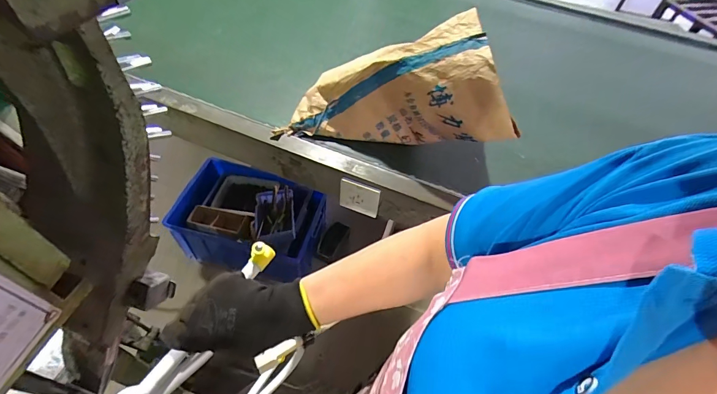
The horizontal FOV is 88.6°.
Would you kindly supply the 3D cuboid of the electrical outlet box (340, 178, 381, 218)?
[{"bbox_3d":[0.002,0.003,0.793,0.086,0.089,0.012,17,53,7],"label":"electrical outlet box"}]

